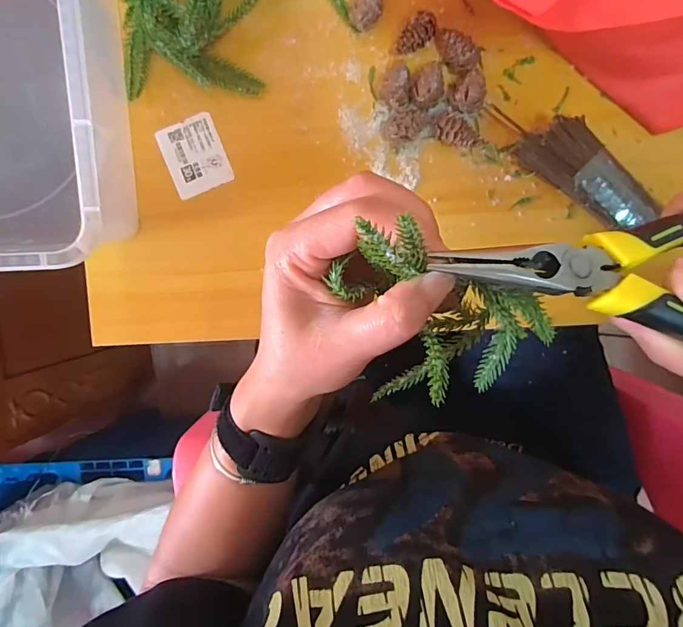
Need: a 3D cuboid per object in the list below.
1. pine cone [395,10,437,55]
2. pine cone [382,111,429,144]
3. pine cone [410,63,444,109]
[{"bbox_3d":[0.056,-0.208,0.326,0.019,0.019,0.032,45,96,-1],"label":"pine cone"},{"bbox_3d":[0.050,-0.142,0.332,0.033,0.021,0.023,-3,95,4],"label":"pine cone"},{"bbox_3d":[0.066,-0.171,0.325,0.028,0.021,0.031,-11,95,4],"label":"pine cone"}]

